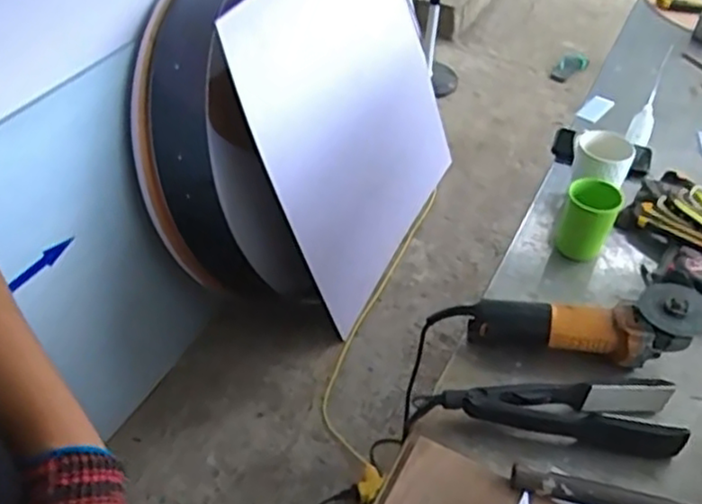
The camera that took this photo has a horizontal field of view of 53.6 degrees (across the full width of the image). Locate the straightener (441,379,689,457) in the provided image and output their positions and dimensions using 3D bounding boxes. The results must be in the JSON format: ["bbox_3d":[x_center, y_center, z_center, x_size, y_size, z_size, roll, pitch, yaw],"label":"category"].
[{"bbox_3d":[0.243,0.180,0.815,0.261,0.048,0.071,7,43,6],"label":"straightener"}]

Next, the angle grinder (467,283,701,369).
[{"bbox_3d":[0.298,0.084,0.887,0.282,0.092,0.087,9,43,7],"label":"angle grinder"}]

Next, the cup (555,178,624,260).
[{"bbox_3d":[0.350,-0.044,1.032,0.073,0.114,0.072,1,43,-1],"label":"cup"}]

